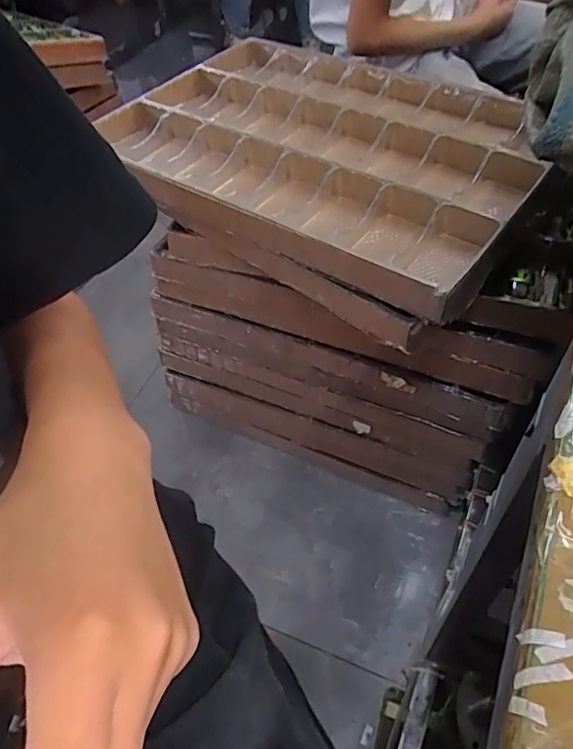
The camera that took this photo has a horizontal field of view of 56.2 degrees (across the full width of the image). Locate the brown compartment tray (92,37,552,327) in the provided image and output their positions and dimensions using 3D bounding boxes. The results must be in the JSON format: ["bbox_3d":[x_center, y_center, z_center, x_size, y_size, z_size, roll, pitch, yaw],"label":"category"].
[{"bbox_3d":[0.037,-0.354,0.819,0.639,0.081,0.442,28,58,25],"label":"brown compartment tray"}]

